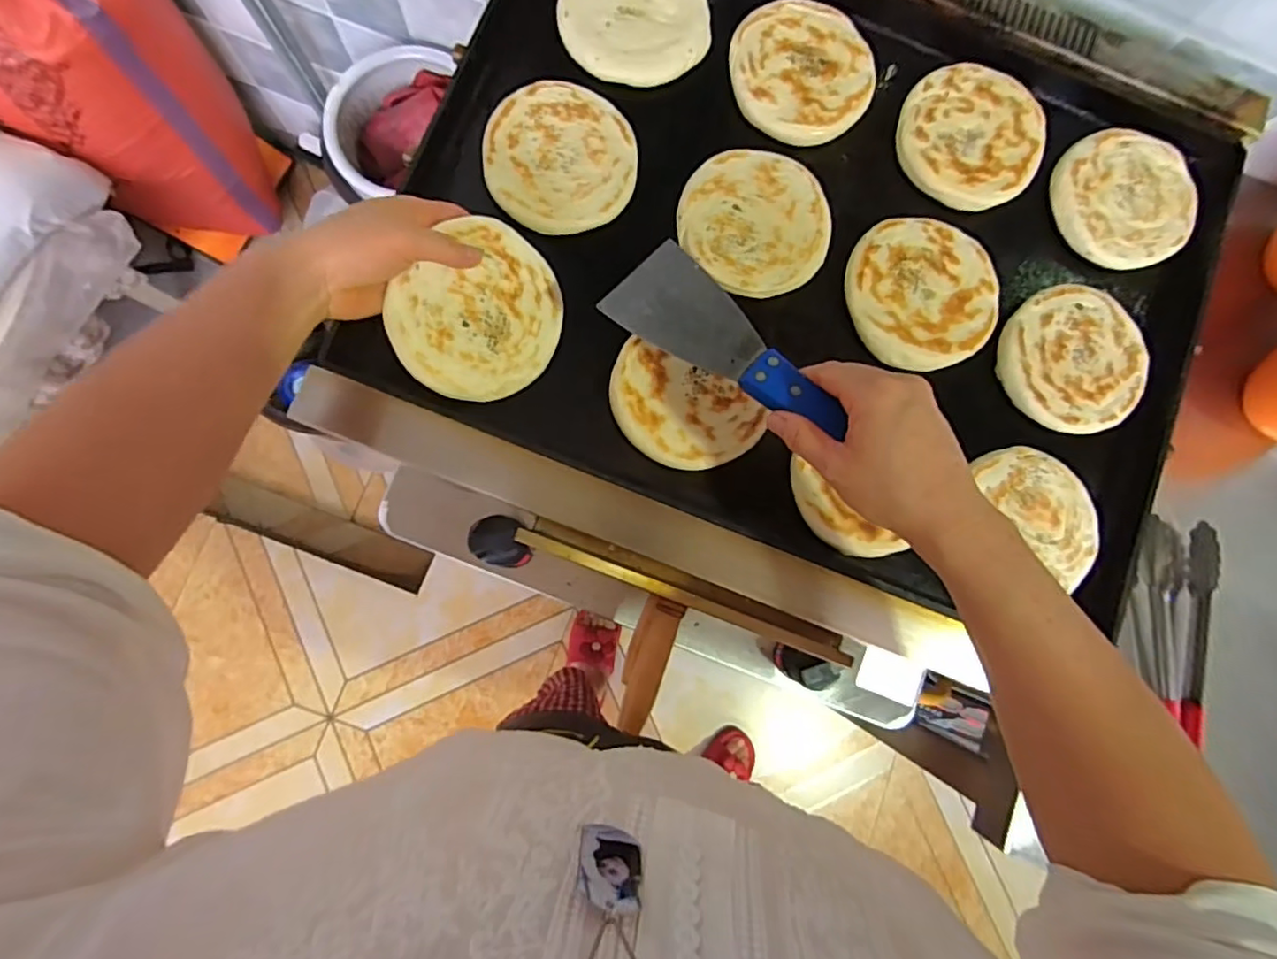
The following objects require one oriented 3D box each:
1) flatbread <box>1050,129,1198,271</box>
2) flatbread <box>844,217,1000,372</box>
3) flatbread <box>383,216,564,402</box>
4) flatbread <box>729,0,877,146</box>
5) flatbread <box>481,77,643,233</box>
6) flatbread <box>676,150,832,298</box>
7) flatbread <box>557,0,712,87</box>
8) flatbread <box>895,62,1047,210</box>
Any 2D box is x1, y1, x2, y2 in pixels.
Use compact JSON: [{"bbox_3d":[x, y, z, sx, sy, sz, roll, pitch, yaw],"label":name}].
[{"bbox_3d":[0.428,-0.247,0.539,0.121,0.014,0.118,1,83,-5],"label":"flatbread"},{"bbox_3d":[0.239,-0.158,0.514,0.121,0.013,0.126,1,83,-5],"label":"flatbread"},{"bbox_3d":[-0.115,-0.119,0.459,0.123,0.005,0.115,-10,117,-21],"label":"flatbread"},{"bbox_3d":[0.143,-0.355,0.528,0.121,0.010,0.124,1,83,-5],"label":"flatbread"},{"bbox_3d":[-0.065,-0.269,0.509,0.121,0.009,0.127,1,83,-5],"label":"flatbread"},{"bbox_3d":[0.096,-0.213,0.512,0.122,0.018,0.120,1,83,-5],"label":"flatbread"},{"bbox_3d":[-0.003,-0.406,0.529,0.128,0.010,0.122,1,83,-5],"label":"flatbread"},{"bbox_3d":[0.290,-0.300,0.533,0.121,0.019,0.121,1,83,-5],"label":"flatbread"}]

